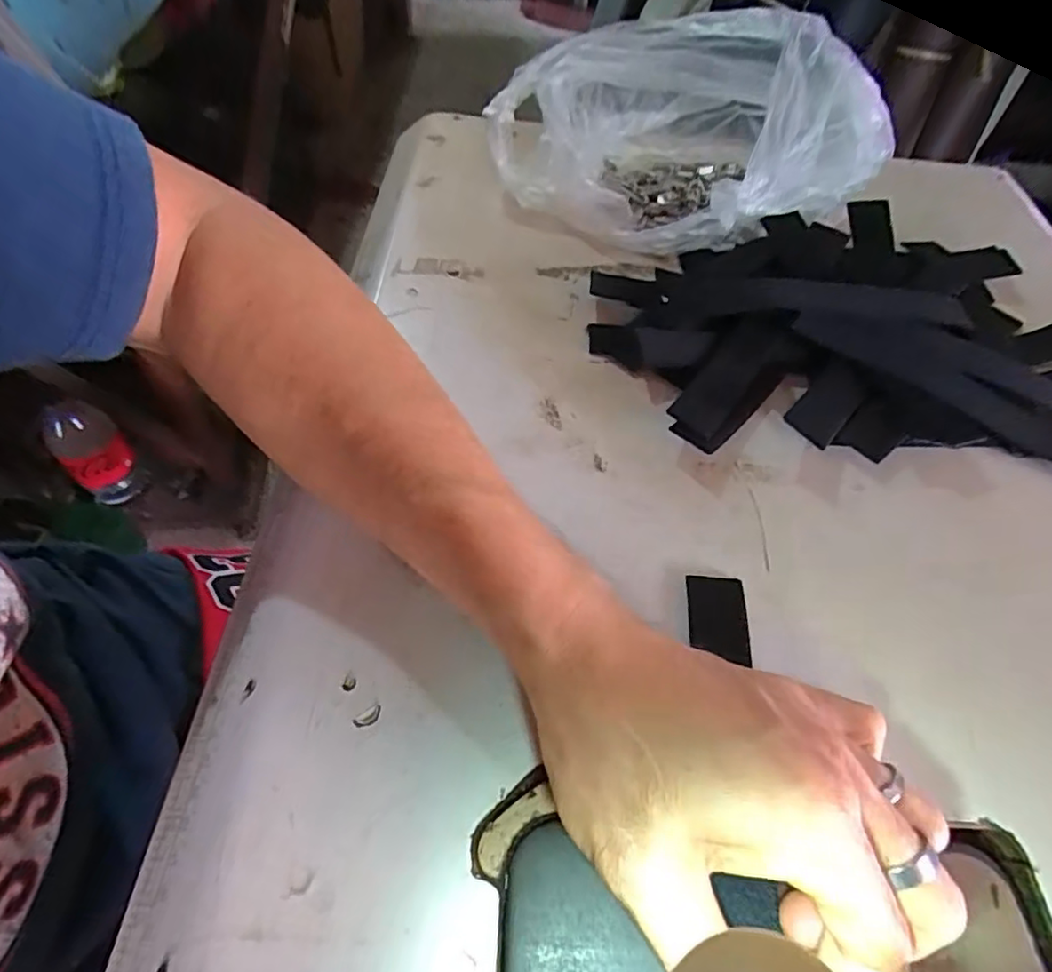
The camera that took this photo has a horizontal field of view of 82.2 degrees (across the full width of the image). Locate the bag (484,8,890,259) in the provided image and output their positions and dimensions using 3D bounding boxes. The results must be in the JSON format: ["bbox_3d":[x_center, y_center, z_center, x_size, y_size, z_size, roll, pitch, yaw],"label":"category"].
[{"bbox_3d":[0.096,-0.226,0.375,0.129,0.128,0.227,-36,64,-25],"label":"bag"}]

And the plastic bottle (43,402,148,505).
[{"bbox_3d":[-0.690,-0.042,0.980,0.084,0.222,0.089,36,59,20],"label":"plastic bottle"}]

